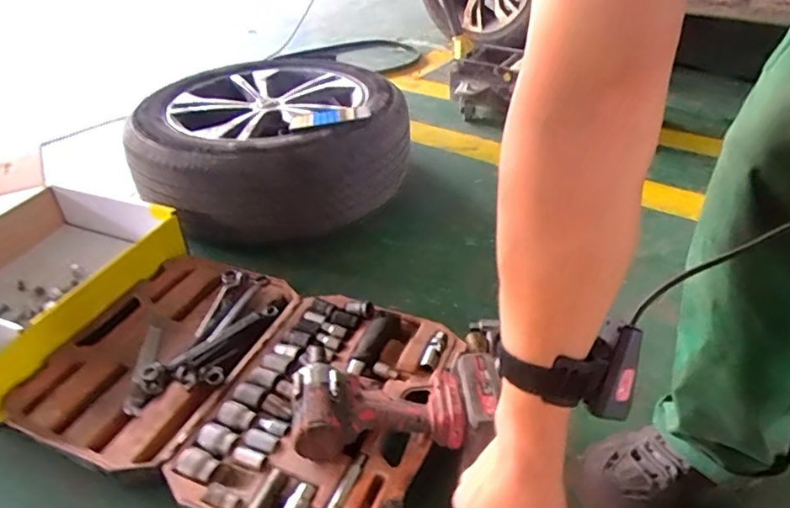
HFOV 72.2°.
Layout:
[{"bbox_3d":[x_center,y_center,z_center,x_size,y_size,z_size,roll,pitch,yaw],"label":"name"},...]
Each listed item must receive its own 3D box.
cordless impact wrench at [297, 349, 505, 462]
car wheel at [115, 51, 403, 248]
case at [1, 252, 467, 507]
[{"bbox_3d":[0.004,0.191,0.690,0.248,0.066,0.116,-9,32,-3],"label":"cordless impact wrench"},{"bbox_3d":[-0.251,-0.260,1.225,0.539,0.182,0.573,-1,37,1],"label":"car wheel"},{"bbox_3d":[-0.217,0.185,0.804,0.572,0.061,0.394,13,40,19],"label":"case"}]

